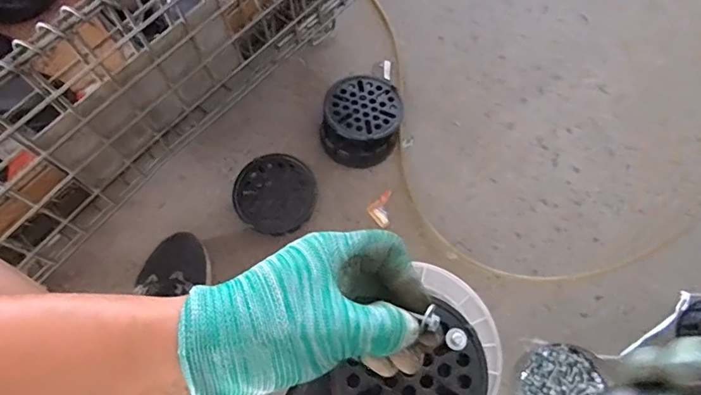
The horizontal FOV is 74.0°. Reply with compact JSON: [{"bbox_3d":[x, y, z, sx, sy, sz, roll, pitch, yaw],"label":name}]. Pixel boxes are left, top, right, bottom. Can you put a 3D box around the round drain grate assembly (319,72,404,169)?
[{"bbox_3d":[0.020,-0.136,0.798,0.133,0.050,0.167,13,72,3],"label":"round drain grate assembly"}]

